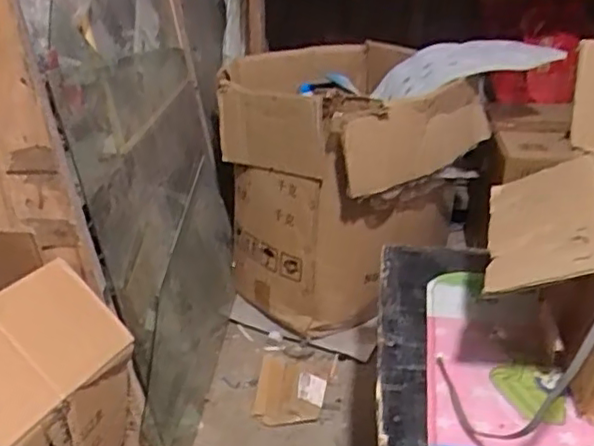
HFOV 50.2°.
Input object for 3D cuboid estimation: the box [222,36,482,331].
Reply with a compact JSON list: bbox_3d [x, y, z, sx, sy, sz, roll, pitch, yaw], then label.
[{"bbox_3d":[0.088,-0.061,1.261,0.381,0.467,0.341,26,37,37],"label":"box"}]

